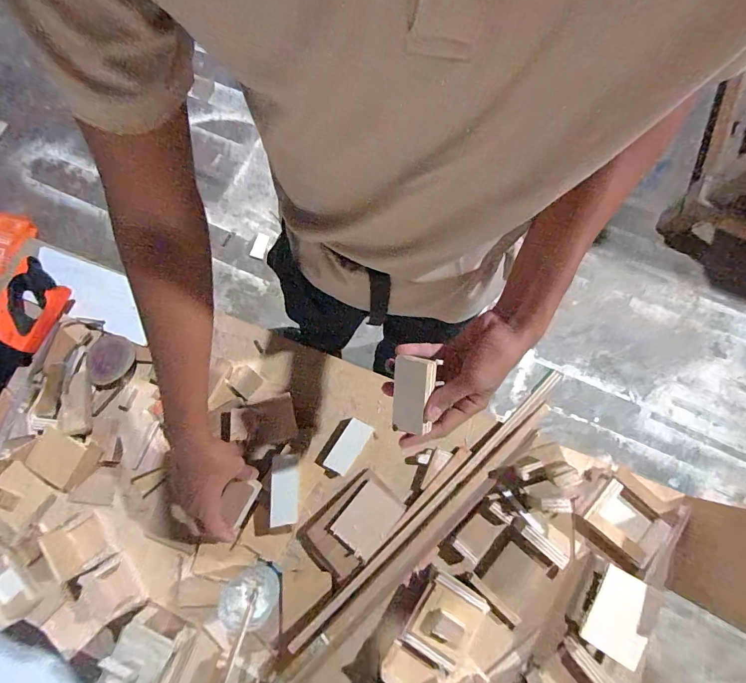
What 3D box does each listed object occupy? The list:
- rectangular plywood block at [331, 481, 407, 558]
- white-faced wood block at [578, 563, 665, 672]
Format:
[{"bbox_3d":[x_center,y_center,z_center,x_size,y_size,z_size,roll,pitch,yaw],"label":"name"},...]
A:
[{"bbox_3d":[-0.008,0.256,0.558,0.067,0.015,0.085,38,80,8],"label":"rectangular plywood block"},{"bbox_3d":[0.310,0.341,0.481,0.068,0.019,0.095,31,79,7],"label":"white-faced wood block"}]

